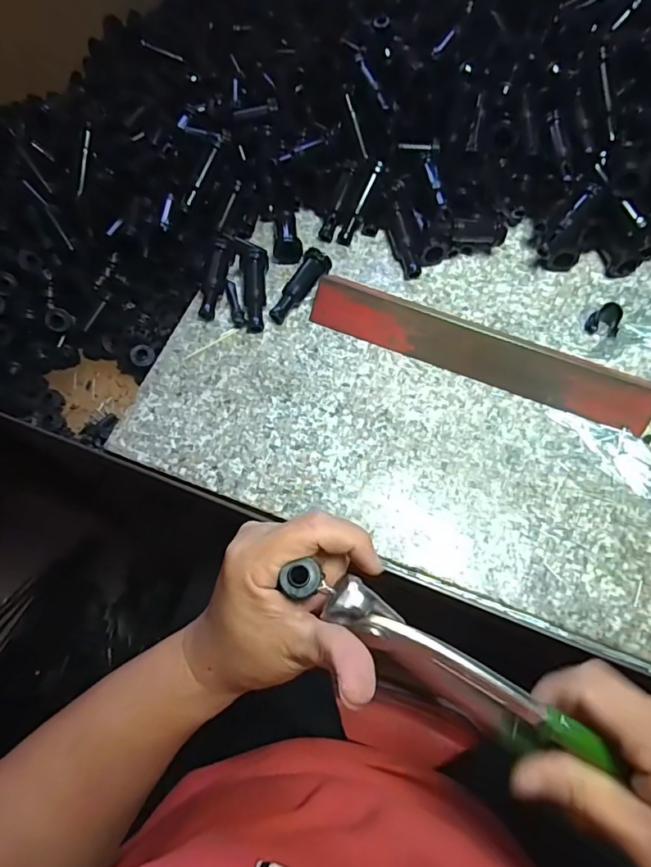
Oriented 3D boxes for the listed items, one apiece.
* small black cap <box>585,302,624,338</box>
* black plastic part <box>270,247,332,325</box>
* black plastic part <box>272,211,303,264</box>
[{"bbox_3d":[0.218,-0.088,0.388,0.025,0.023,0.014,14,67,7],"label":"small black cap"},{"bbox_3d":[-0.020,-0.117,0.404,0.021,0.019,0.066,28,69,13],"label":"black plastic part"},{"bbox_3d":[-0.032,-0.167,0.426,0.024,0.020,0.051,-2,66,0],"label":"black plastic part"}]

